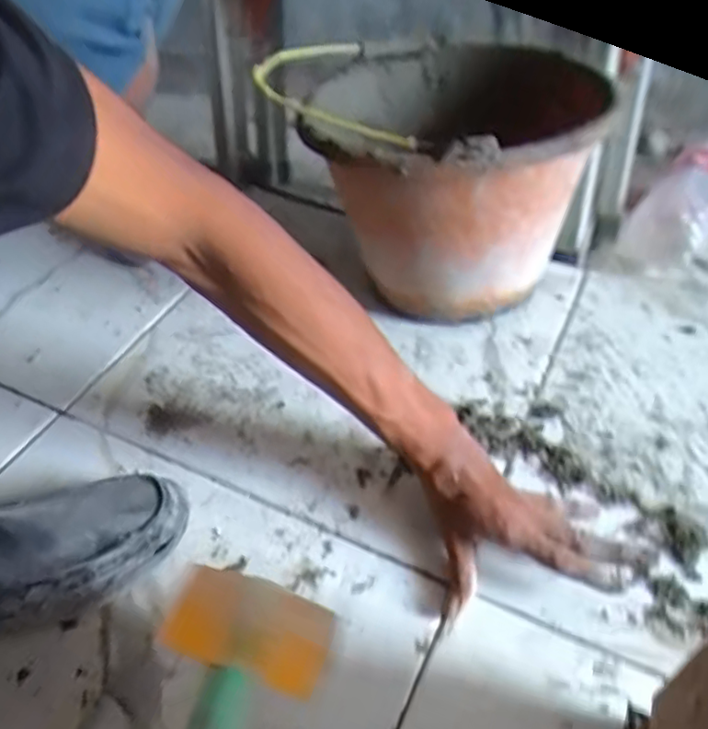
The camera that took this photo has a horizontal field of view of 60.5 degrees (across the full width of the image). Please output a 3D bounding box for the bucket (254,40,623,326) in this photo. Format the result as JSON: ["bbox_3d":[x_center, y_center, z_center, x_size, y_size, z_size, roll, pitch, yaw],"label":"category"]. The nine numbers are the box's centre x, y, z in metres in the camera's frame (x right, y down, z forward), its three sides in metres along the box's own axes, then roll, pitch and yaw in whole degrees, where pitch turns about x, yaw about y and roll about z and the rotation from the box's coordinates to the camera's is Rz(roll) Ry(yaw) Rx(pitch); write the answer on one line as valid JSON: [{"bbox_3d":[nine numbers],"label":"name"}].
[{"bbox_3d":[0.085,-0.177,0.625,0.241,0.228,0.295,4,46,9],"label":"bucket"}]

